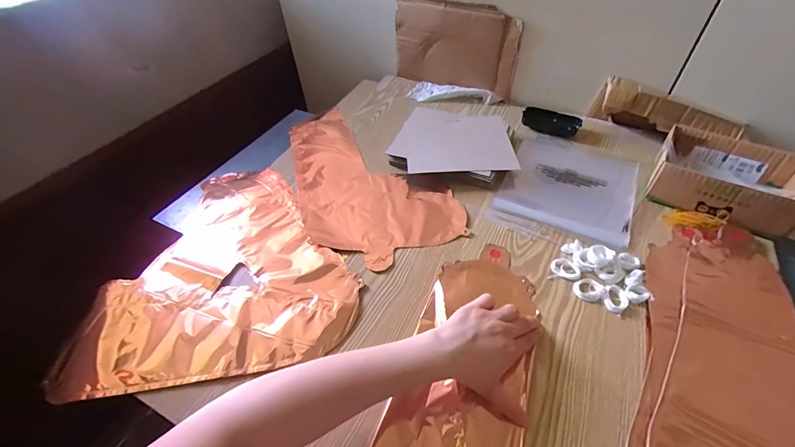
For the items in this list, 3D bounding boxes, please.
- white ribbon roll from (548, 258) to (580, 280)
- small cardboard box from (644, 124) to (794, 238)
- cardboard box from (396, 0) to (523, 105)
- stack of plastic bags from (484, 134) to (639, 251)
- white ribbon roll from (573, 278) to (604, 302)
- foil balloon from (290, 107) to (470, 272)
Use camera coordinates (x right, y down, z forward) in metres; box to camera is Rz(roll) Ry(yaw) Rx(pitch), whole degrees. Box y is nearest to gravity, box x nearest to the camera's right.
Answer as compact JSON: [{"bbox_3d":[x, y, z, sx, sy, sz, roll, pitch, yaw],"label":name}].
[{"bbox_3d":[0.228,0.062,0.493,0.039,0.007,0.032,5,48,8],"label":"white ribbon roll"},{"bbox_3d":[0.503,-0.072,0.552,0.182,0.061,0.141,27,54,25],"label":"small cardboard box"},{"bbox_3d":[0.121,-0.386,0.788,0.279,0.174,0.028,24,53,24],"label":"cardboard box"},{"bbox_3d":[0.287,-0.062,0.608,0.199,0.012,0.265,20,53,21],"label":"stack of plastic bags"},{"bbox_3d":[0.250,0.087,0.471,0.034,0.005,0.033,-2,47,2],"label":"white ribbon roll"},{"bbox_3d":[-0.074,-0.092,0.653,0.229,0.017,0.419,-21,50,-15],"label":"foil balloon"}]

